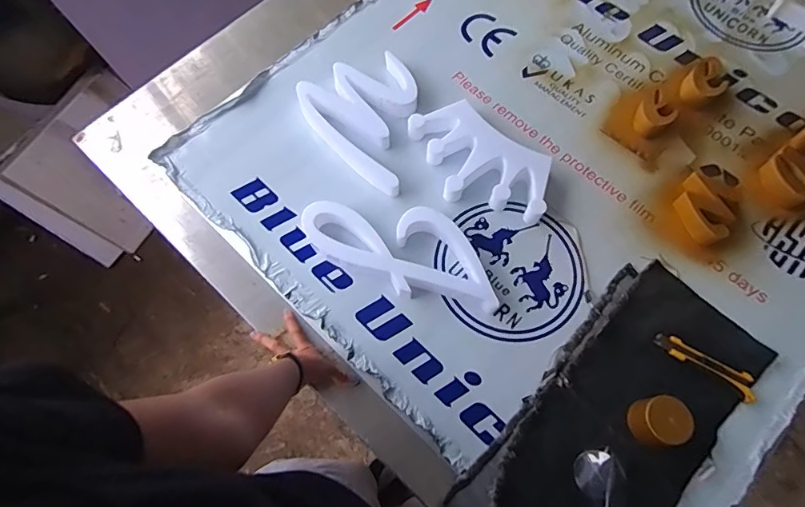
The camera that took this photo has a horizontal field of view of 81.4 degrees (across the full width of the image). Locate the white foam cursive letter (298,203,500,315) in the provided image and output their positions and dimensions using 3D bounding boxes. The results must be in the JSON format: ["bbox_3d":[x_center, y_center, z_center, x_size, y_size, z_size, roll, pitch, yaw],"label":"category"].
[{"bbox_3d":[-0.005,-0.012,0.766,0.321,0.047,0.148,12,69,5],"label":"white foam cursive letter"}]

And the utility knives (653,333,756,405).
[{"bbox_3d":[0.451,0.167,0.701,0.148,0.016,0.038,30,71,12],"label":"utility knives"}]

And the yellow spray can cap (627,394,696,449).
[{"bbox_3d":[0.352,0.230,0.641,0.065,0.044,0.062,0,68,0],"label":"yellow spray can cap"}]

